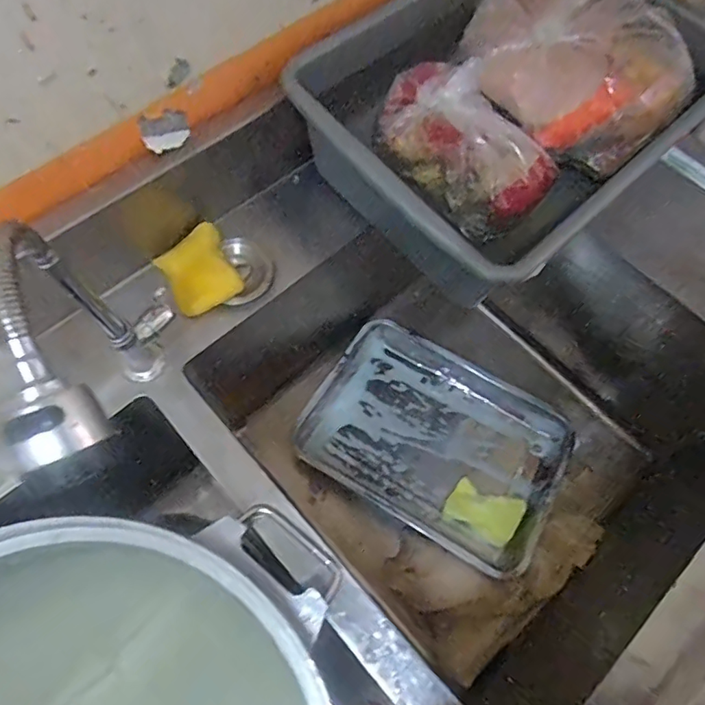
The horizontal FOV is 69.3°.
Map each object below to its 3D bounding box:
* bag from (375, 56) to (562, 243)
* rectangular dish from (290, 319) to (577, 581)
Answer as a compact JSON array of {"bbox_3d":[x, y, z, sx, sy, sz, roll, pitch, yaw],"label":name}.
[{"bbox_3d":[0.122,-0.225,0.537,0.200,0.110,0.113,40,71,14],"label":"bag"},{"bbox_3d":[0.130,0.130,0.799,0.386,0.061,0.280,31,69,11],"label":"rectangular dish"}]

